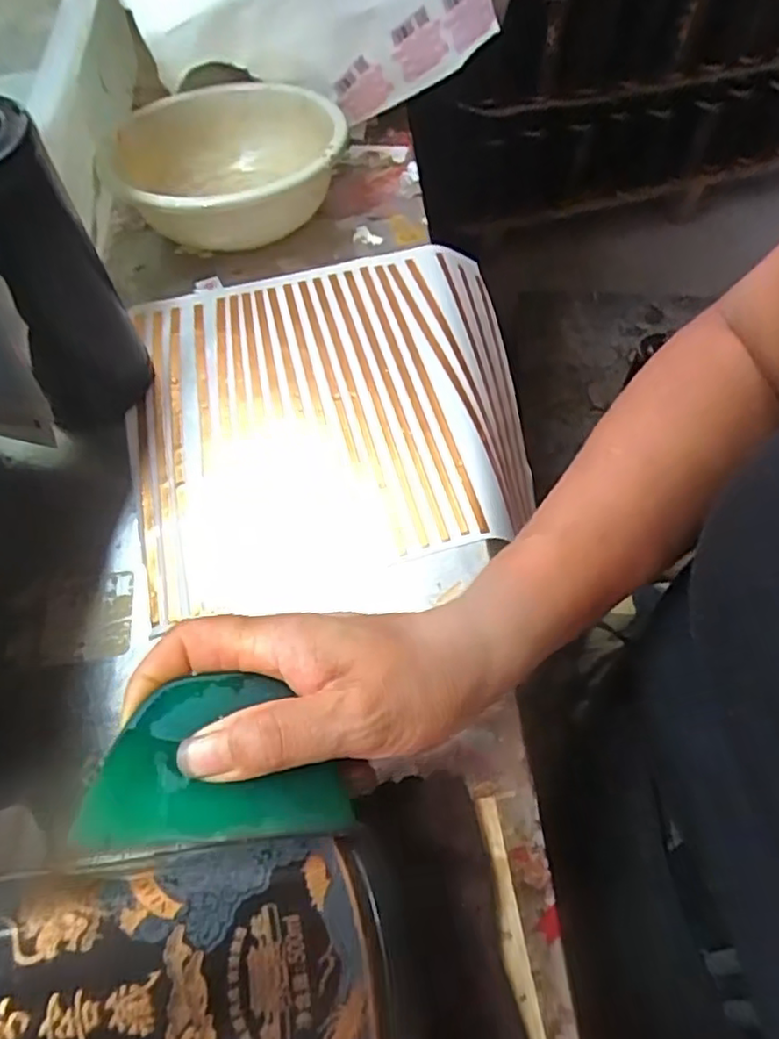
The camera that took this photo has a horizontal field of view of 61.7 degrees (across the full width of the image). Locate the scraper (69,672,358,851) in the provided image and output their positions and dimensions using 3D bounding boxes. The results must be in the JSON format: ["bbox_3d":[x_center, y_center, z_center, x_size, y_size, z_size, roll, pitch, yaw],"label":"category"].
[{"bbox_3d":[-0.057,0.081,0.224,0.083,0.004,0.054,0,52,-8],"label":"scraper"}]

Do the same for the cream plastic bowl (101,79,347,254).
[{"bbox_3d":[-0.134,-0.296,0.549,0.188,0.070,0.197,7,58,4],"label":"cream plastic bowl"}]

